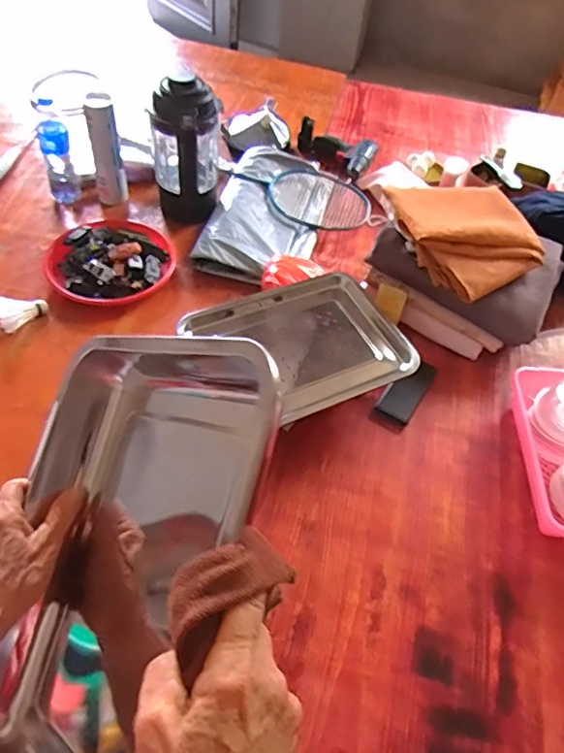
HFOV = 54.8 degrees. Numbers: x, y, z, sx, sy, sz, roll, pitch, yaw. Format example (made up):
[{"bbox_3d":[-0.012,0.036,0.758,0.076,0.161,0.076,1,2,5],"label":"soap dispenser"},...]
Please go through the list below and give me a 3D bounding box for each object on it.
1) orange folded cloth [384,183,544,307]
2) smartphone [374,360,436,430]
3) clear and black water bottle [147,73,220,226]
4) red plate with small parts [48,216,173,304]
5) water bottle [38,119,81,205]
[{"bbox_3d":[0.343,-0.265,1.013,0.243,0.070,0.260,-9,55,-14],"label":"orange folded cloth"},{"bbox_3d":[0.224,0.026,0.971,0.059,0.012,0.149,29,55,16],"label":"smartphone"},{"bbox_3d":[-0.201,-0.464,1.156,0.141,0.278,0.116,-5,53,-9],"label":"clear and black water bottle"},{"bbox_3d":[-0.350,-0.239,1.106,0.232,0.047,0.235,3,52,-3],"label":"red plate with small parts"},{"bbox_3d":[-0.491,-0.471,1.210,0.067,0.166,0.065,-17,56,-18],"label":"water bottle"}]

